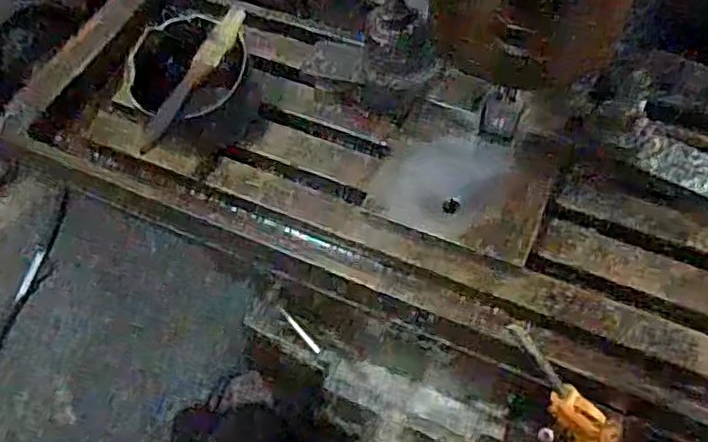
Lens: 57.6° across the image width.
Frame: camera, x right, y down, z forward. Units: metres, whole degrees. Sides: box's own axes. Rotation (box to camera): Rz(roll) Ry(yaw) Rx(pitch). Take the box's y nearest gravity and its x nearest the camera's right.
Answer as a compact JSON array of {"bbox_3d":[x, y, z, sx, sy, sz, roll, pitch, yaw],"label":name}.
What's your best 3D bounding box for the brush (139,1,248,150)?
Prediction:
[{"bbox_3d":[-0.134,-0.120,0.537,0.018,0.013,0.147,28,78,18],"label":"brush"}]

